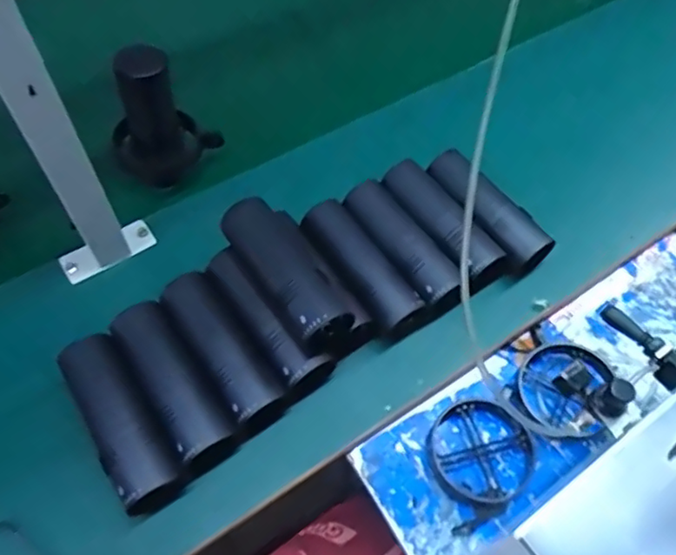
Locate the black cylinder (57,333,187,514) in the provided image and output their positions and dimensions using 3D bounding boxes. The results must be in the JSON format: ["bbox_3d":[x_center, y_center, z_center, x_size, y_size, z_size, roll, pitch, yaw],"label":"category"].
[{"bbox_3d":[-0.196,0.129,0.538,0.051,0.055,0.161,-30,65,-18],"label":"black cylinder"}]

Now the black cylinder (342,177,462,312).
[{"bbox_3d":[0.069,-0.031,0.652,0.055,0.044,0.162,-29,65,-18],"label":"black cylinder"}]

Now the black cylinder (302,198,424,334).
[{"bbox_3d":[0.023,-0.009,0.634,0.052,0.052,0.166,-29,65,-18],"label":"black cylinder"}]

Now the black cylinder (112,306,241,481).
[{"bbox_3d":[-0.154,0.100,0.563,0.057,0.045,0.167,-28,64,-17],"label":"black cylinder"}]

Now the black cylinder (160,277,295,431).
[{"bbox_3d":[-0.112,0.070,0.582,0.054,0.054,0.164,-32,66,-19],"label":"black cylinder"}]

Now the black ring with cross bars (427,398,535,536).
[{"bbox_3d":[0.141,0.174,0.577,0.102,0.012,0.112,1,60,-2],"label":"black ring with cross bars"}]

